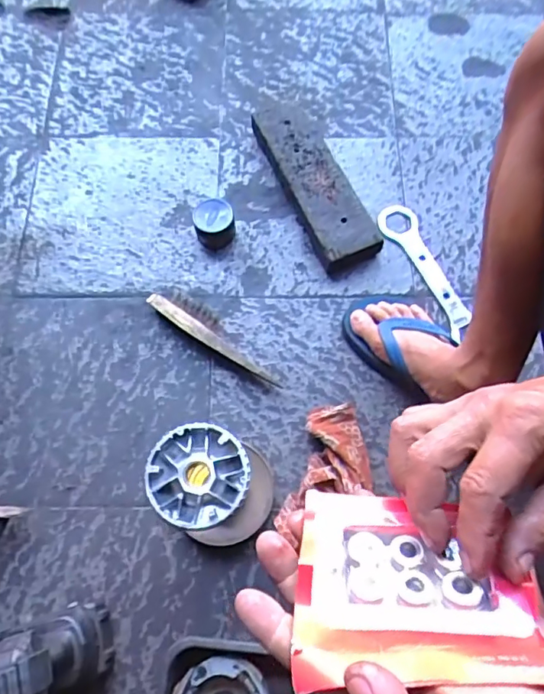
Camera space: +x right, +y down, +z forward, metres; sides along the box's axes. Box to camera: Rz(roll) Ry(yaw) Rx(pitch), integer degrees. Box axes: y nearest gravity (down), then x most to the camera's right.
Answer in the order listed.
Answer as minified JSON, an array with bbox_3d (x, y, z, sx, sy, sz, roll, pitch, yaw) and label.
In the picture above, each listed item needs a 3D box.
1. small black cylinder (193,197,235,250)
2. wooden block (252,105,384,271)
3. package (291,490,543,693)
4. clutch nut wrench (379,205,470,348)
[{"bbox_3d":[-0.088,-0.189,0.786,0.059,0.048,0.061,-12,71,-4],"label":"small black cylinder"},{"bbox_3d":[0.066,-0.261,0.818,0.095,0.039,0.306,-21,72,-8],"label":"wooden block"},{"bbox_3d":[0.074,0.122,0.272,0.119,0.019,0.100,-2,38,6],"label":"package"},{"bbox_3d":[0.231,-0.119,0.781,0.058,0.005,0.233,-21,72,-7],"label":"clutch nut wrench"}]

